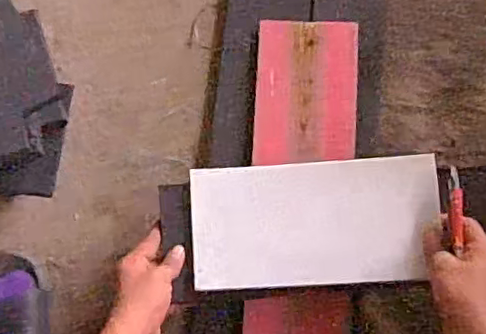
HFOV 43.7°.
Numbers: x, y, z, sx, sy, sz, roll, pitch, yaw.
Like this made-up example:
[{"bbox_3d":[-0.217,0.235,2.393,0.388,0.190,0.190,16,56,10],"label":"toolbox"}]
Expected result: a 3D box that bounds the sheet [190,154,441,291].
[{"bbox_3d":[0.078,0.062,0.673,0.265,0.023,0.134,-4,84,8],"label":"sheet"}]

